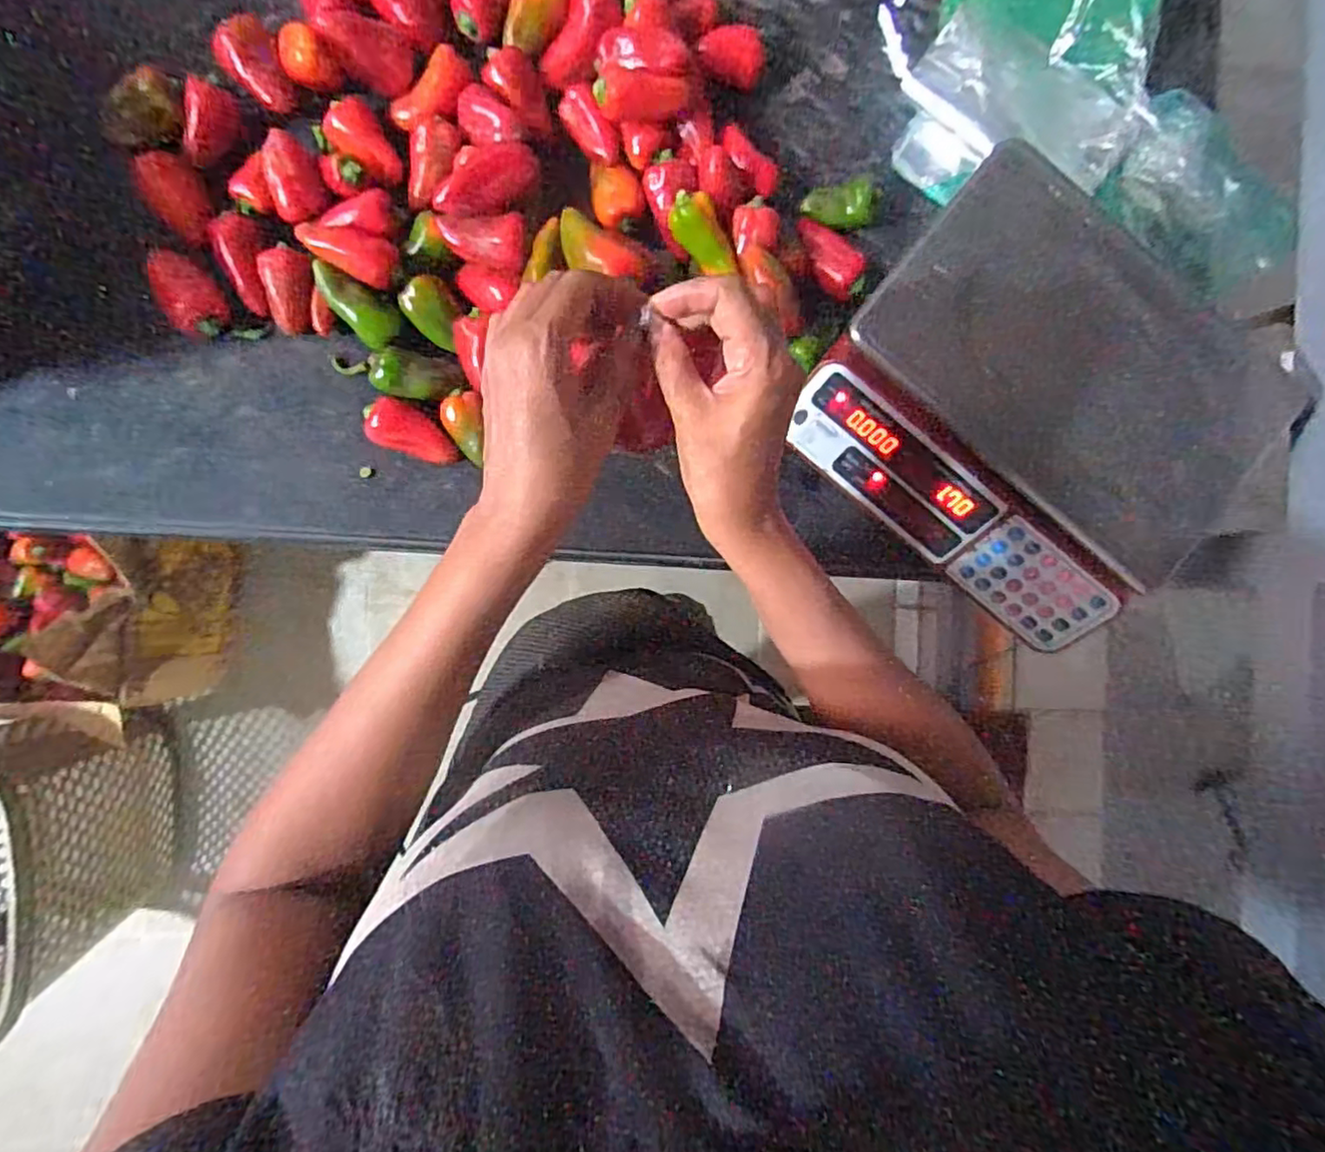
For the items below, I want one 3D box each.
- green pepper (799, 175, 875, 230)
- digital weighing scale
[{"bbox_3d":[0.168,-0.354,0.623,0.059,0.034,0.035,-4,91,-5],"label":"green pepper"},{"bbox_3d":[0.333,-0.149,0.572,0.356,0.116,0.304,40,87,-4],"label":"digital weighing scale"}]

